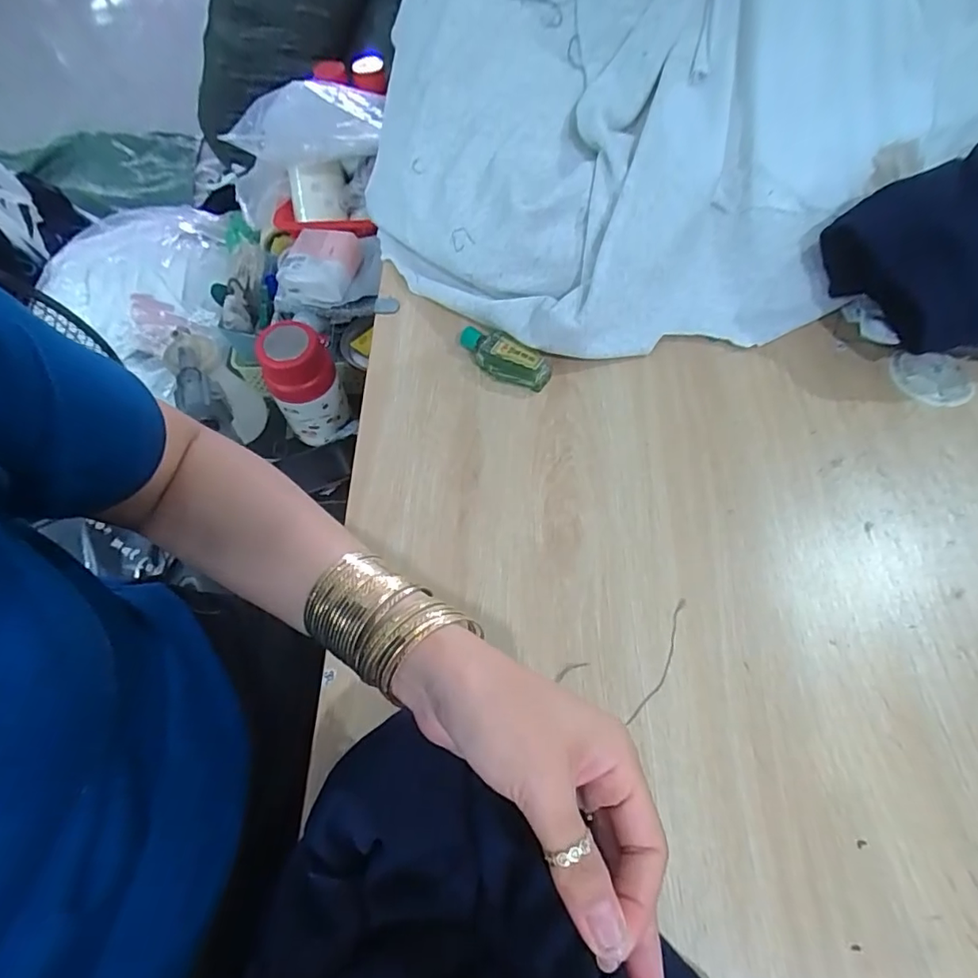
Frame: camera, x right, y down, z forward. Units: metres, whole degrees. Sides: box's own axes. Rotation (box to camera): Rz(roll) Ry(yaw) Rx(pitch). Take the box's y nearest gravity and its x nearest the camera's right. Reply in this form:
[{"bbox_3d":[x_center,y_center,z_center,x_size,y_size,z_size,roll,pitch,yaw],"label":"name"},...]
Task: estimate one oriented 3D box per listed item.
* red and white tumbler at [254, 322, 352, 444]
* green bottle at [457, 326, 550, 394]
[{"bbox_3d":[-0.267,-0.153,0.779,0.096,0.174,0.087,-12,62,-5],"label":"red and white tumbler"},{"bbox_3d":[0.009,-0.116,0.466,0.091,0.023,0.034,32,67,17],"label":"green bottle"}]

